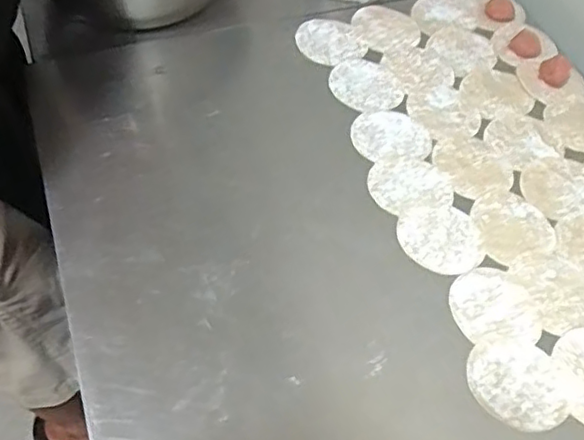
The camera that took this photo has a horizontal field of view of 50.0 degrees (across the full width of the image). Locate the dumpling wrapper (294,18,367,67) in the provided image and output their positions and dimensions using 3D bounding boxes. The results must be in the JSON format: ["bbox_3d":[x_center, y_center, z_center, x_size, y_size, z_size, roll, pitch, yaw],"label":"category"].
[{"bbox_3d":[0.043,-0.208,0.728,0.071,0.004,0.075,-24,65,-17],"label":"dumpling wrapper"}]

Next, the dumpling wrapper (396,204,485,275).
[{"bbox_3d":[0.138,0.017,0.583,0.075,0.004,0.073,2,56,-3],"label":"dumpling wrapper"}]

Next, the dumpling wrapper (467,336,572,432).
[{"bbox_3d":[0.184,0.131,0.506,0.080,0.004,0.074,2,56,-3],"label":"dumpling wrapper"}]

